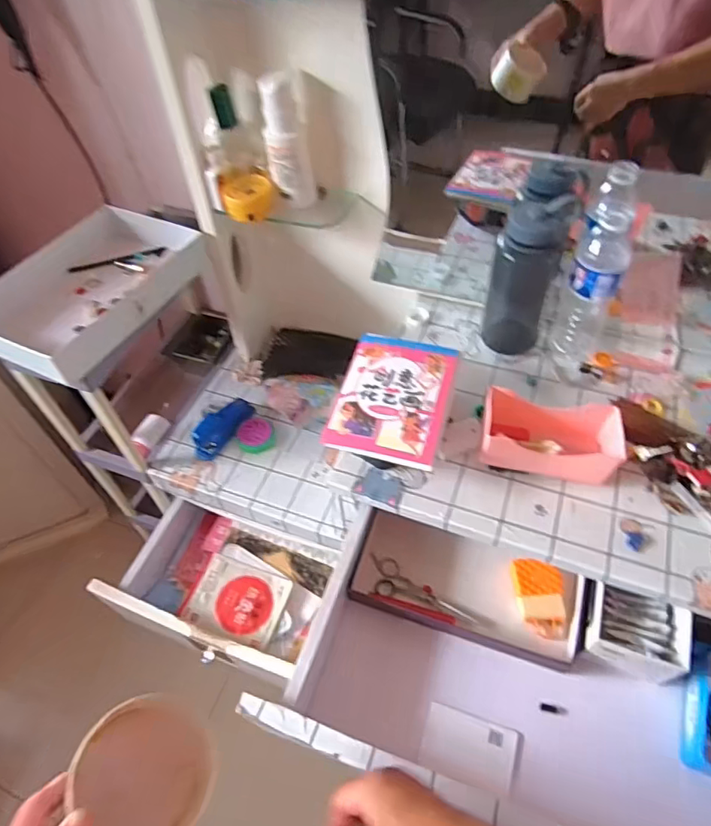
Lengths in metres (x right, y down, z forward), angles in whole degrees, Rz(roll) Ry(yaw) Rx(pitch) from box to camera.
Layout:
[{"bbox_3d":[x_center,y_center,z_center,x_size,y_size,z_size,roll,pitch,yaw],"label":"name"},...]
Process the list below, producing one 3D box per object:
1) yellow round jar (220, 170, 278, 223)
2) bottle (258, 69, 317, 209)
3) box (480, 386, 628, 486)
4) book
[{"bbox_3d":[-0.159,-0.315,0.785,0.069,0.045,0.063,-2,52,2],"label":"yellow round jar"},{"bbox_3d":[-0.093,-0.369,0.740,0.061,0.158,0.053,-9,52,-3],"label":"bottle"},{"bbox_3d":[0.233,0.031,0.651,0.157,0.072,0.085,3,52,6],"label":"box"},{"bbox_3d":[0.049,-0.026,0.674,0.134,0.014,0.196,12,53,12],"label":"book"}]

